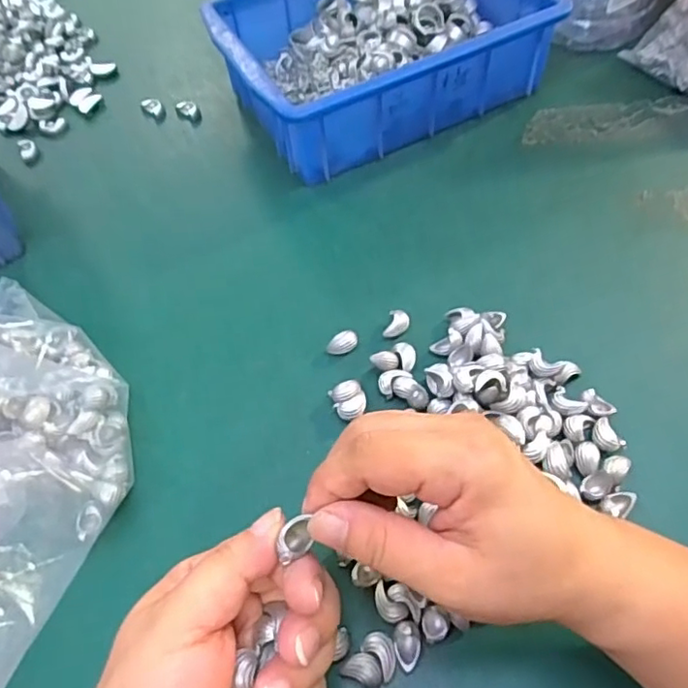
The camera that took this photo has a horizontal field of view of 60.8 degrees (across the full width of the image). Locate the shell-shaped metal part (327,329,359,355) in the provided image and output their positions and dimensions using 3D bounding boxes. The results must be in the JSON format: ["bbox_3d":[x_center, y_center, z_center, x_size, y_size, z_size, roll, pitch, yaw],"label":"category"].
[{"bbox_3d":[-0.001,0.000,0.364,0.019,0.011,0.012,-32,62,-16],"label":"shell-shaped metal part"}]

